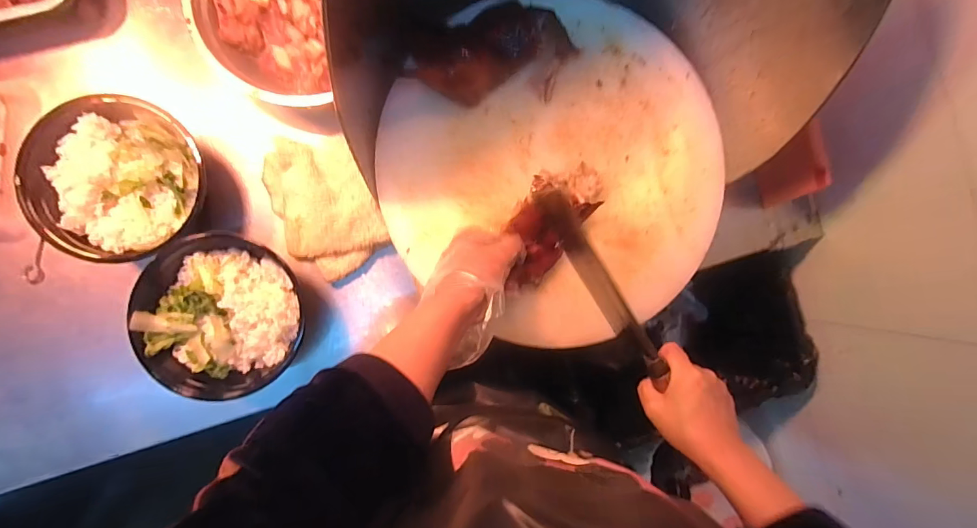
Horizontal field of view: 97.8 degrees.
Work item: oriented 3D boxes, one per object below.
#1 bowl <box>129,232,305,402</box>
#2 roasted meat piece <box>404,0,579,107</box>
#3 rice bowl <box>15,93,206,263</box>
[{"bbox_3d":[-0.284,0.057,0.470,0.157,0.056,0.174,-5,87,-6],"label":"bowl"},{"bbox_3d":[0.006,-0.233,0.464,0.186,0.055,0.103,-8,89,-6],"label":"roasted meat piece"},{"bbox_3d":[-0.385,-0.091,0.448,0.156,0.055,0.159,-32,90,-6],"label":"rice bowl"}]

